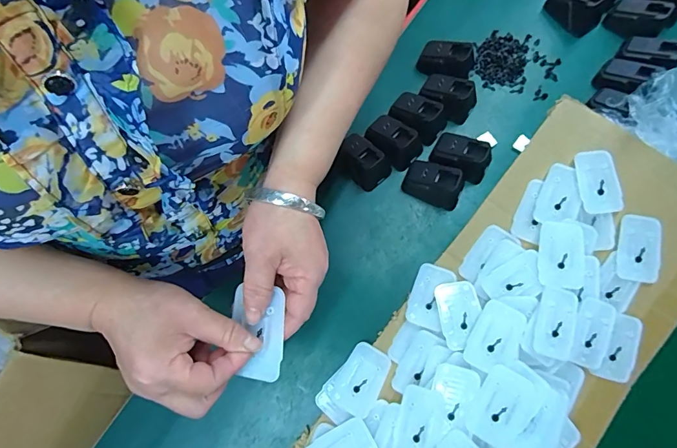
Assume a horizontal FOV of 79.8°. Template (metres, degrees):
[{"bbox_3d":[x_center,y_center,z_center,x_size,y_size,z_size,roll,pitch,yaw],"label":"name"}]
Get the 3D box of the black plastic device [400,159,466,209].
[{"bbox_3d":[0.112,-0.049,0.475,0.068,0.042,0.035,27,73,9],"label":"black plastic device"}]

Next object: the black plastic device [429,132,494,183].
[{"bbox_3d":[0.146,-0.082,0.477,0.067,0.033,0.037,29,73,10],"label":"black plastic device"}]

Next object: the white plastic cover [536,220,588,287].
[{"bbox_3d":[0.235,0.032,0.425,0.047,0.007,0.070,6,71,2],"label":"white plastic cover"}]

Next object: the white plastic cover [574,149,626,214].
[{"bbox_3d":[0.280,-0.046,0.436,0.043,0.004,0.068,-8,79,2],"label":"white plastic cover"}]

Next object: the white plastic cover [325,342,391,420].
[{"bbox_3d":[0.024,0.164,0.429,0.049,0.007,0.069,37,69,16],"label":"white plastic cover"}]

